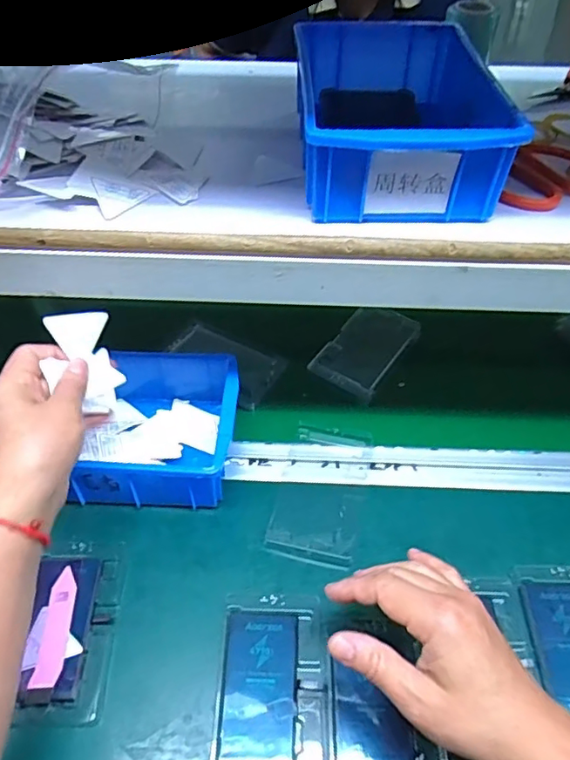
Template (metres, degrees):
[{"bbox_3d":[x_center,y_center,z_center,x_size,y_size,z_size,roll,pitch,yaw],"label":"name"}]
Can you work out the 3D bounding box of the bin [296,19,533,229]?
[{"bbox_3d":[0.075,-0.195,0.409,0.128,0.068,0.197,-1,48,-2],"label":"bin"}]

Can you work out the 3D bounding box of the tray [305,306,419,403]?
[{"bbox_3d":[0.088,-0.036,0.599,0.073,0.017,0.122,31,56,21],"label":"tray"}]

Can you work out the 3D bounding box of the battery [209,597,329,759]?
[{"bbox_3d":[-0.009,0.217,0.389,0.075,0.007,0.125,4,51,1],"label":"battery"}]

